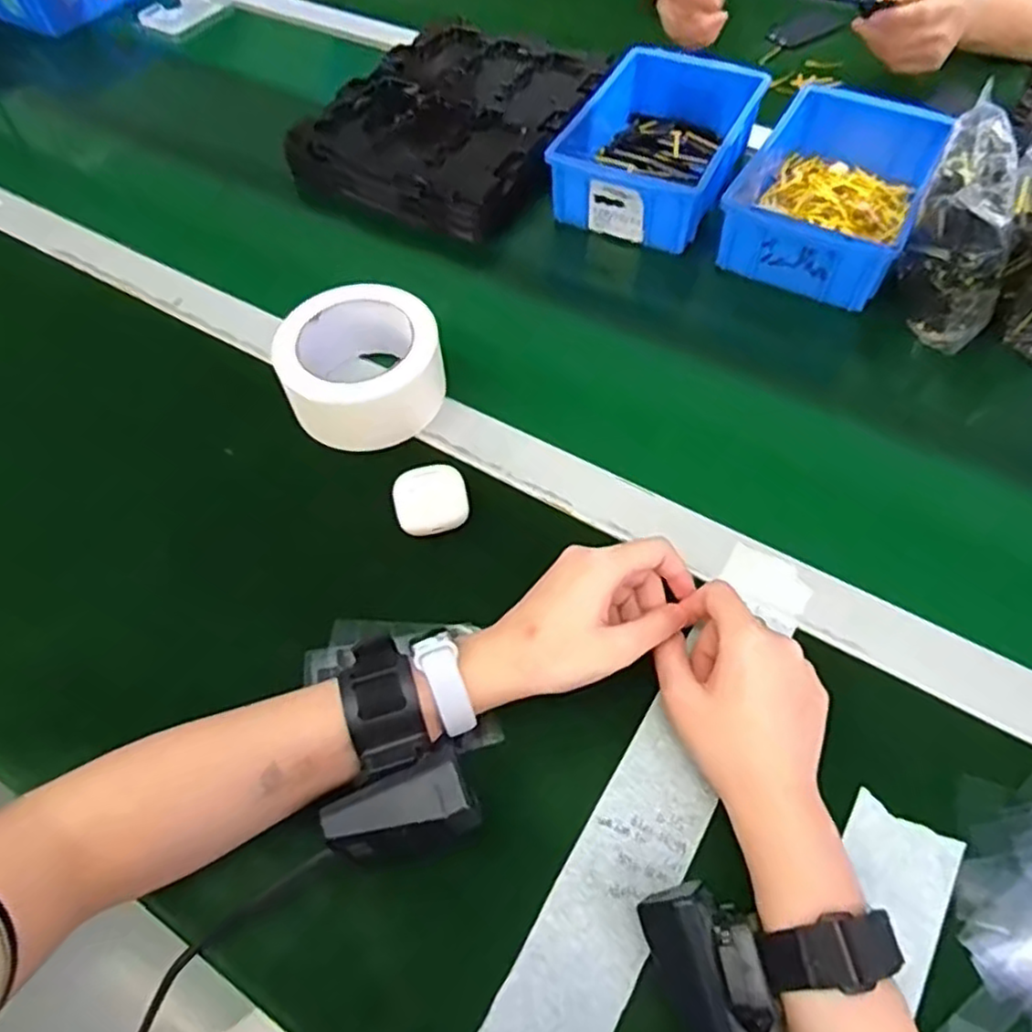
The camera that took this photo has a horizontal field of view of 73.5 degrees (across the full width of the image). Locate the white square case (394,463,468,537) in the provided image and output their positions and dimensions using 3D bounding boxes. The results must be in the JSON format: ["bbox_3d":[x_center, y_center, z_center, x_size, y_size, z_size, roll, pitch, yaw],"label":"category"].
[{"bbox_3d":[-0.055,-0.009,0.447,0.044,0.021,0.043,-10,59,-5],"label":"white square case"}]

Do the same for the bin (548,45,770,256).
[{"bbox_3d":[0.130,-0.335,0.623,0.132,0.062,0.208,24,62,15],"label":"bin"}]

